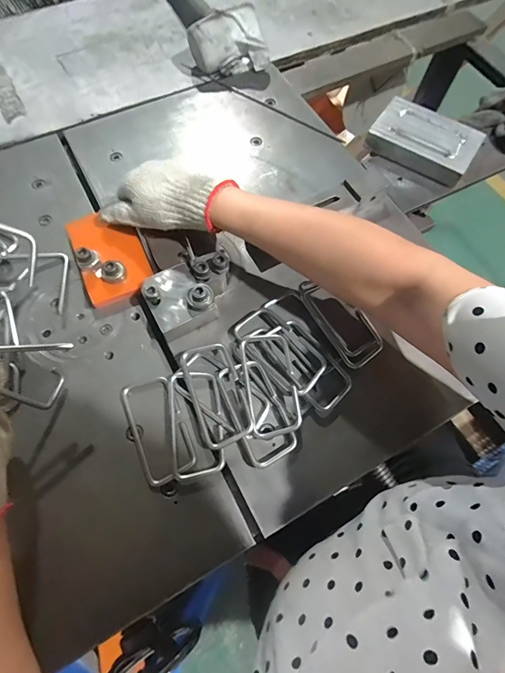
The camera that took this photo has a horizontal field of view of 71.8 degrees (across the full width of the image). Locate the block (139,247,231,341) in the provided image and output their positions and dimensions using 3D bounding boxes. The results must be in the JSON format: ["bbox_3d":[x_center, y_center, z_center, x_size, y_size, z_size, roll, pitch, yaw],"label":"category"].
[{"bbox_3d":[-0.065,-0.051,0.391,0.104,0.044,0.071,-27,69,-12],"label":"block"}]

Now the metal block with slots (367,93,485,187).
[{"bbox_3d":[0.245,-0.283,0.498,0.140,0.032,0.098,31,69,12],"label":"metal block with slots"}]

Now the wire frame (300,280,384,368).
[{"bbox_3d":[0.097,-0.020,0.395,0.053,0.023,0.113,-32,77,-12],"label":"wire frame"}]

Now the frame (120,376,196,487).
[{"bbox_3d":[-0.096,0.092,0.353,0.051,0.009,0.104,-22,69,-10],"label":"frame"}]

